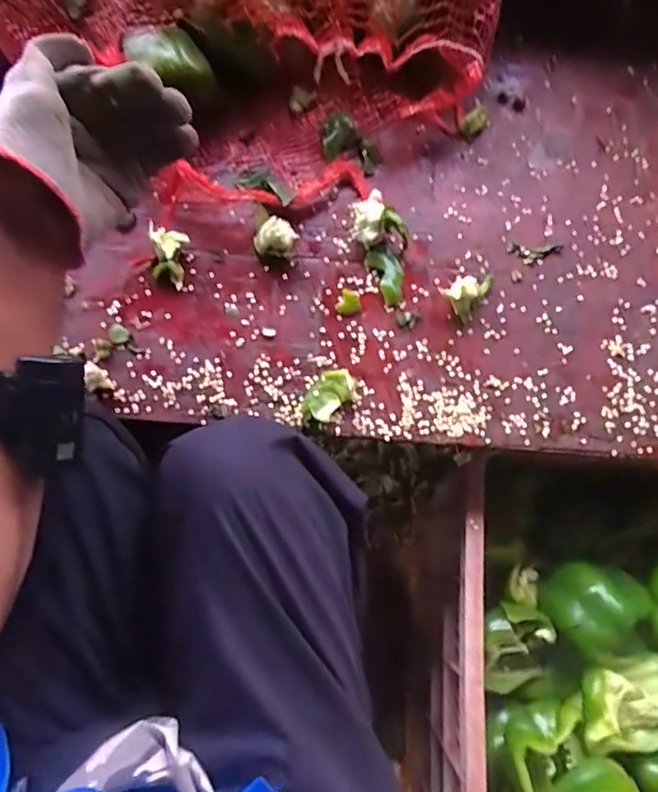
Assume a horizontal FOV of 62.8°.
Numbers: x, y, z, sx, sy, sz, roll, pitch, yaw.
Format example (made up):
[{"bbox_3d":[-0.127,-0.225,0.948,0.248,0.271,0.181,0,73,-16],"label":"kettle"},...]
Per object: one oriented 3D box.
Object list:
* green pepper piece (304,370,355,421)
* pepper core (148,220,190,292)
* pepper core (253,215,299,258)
[{"bbox_3d":[0.000,-0.001,0.458,0.029,0.017,0.046,40,79,11],"label":"green pepper piece"},{"bbox_3d":[-0.147,-0.127,0.489,0.030,0.032,0.046,6,75,3],"label":"pepper core"},{"bbox_3d":[-0.048,-0.141,0.485,0.039,0.040,0.029,-15,75,-3],"label":"pepper core"}]

